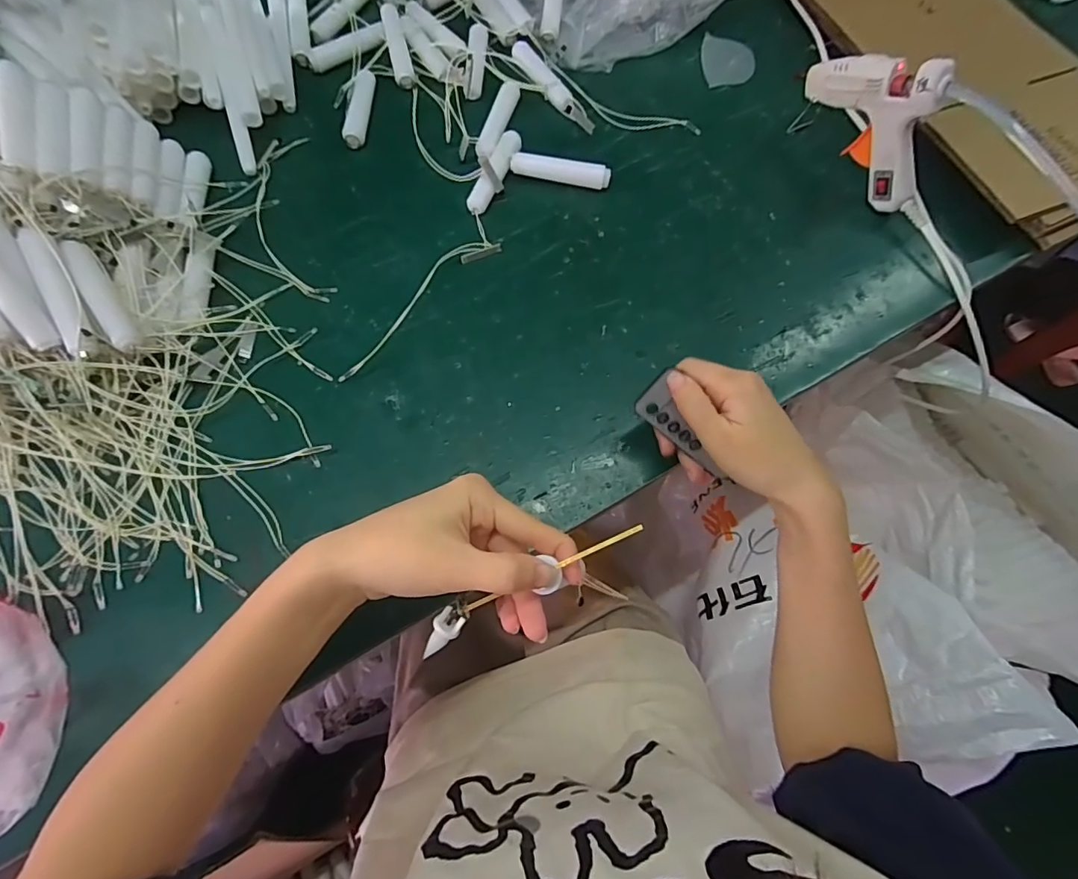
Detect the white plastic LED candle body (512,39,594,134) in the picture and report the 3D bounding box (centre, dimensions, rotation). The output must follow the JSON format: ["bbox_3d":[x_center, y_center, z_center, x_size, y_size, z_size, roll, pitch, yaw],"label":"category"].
[{"bbox_3d":[0.014,-0.348,0.499,0.023,0.019,0.141,-29,71,-12],"label":"white plastic LED candle body"}]

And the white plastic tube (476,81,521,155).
[{"bbox_3d":[-0.039,-0.301,0.479,0.017,0.017,0.096,15,68,5],"label":"white plastic tube"}]

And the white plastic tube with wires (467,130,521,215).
[{"bbox_3d":[-0.039,-0.244,0.461,0.020,0.018,0.095,19,69,6],"label":"white plastic tube with wires"}]

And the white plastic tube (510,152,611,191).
[{"bbox_3d":[0.020,-0.243,0.461,0.089,0.021,0.015,7,68,2],"label":"white plastic tube"}]

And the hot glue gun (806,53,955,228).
[{"bbox_3d":[0.291,-0.269,0.433,0.024,0.109,0.153,-33,72,-14],"label":"hot glue gun"}]

